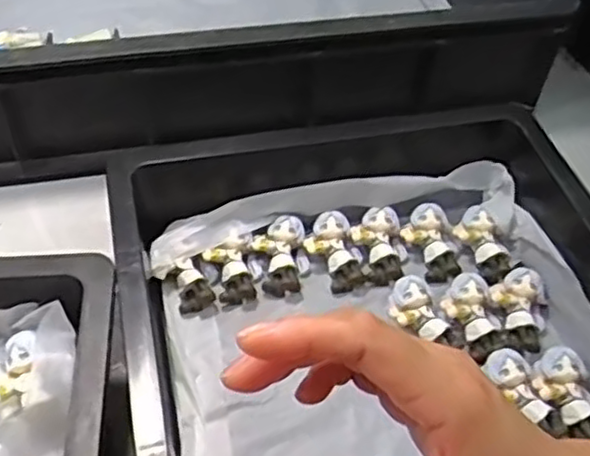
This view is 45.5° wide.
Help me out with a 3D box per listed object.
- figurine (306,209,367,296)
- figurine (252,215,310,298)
[{"bbox_3d":[0.029,0.016,0.518,0.035,0.017,0.061,-15,68,-15],"label":"figurine"},{"bbox_3d":[-0.009,0.021,0.509,0.037,0.026,0.054,-6,50,-8],"label":"figurine"}]

